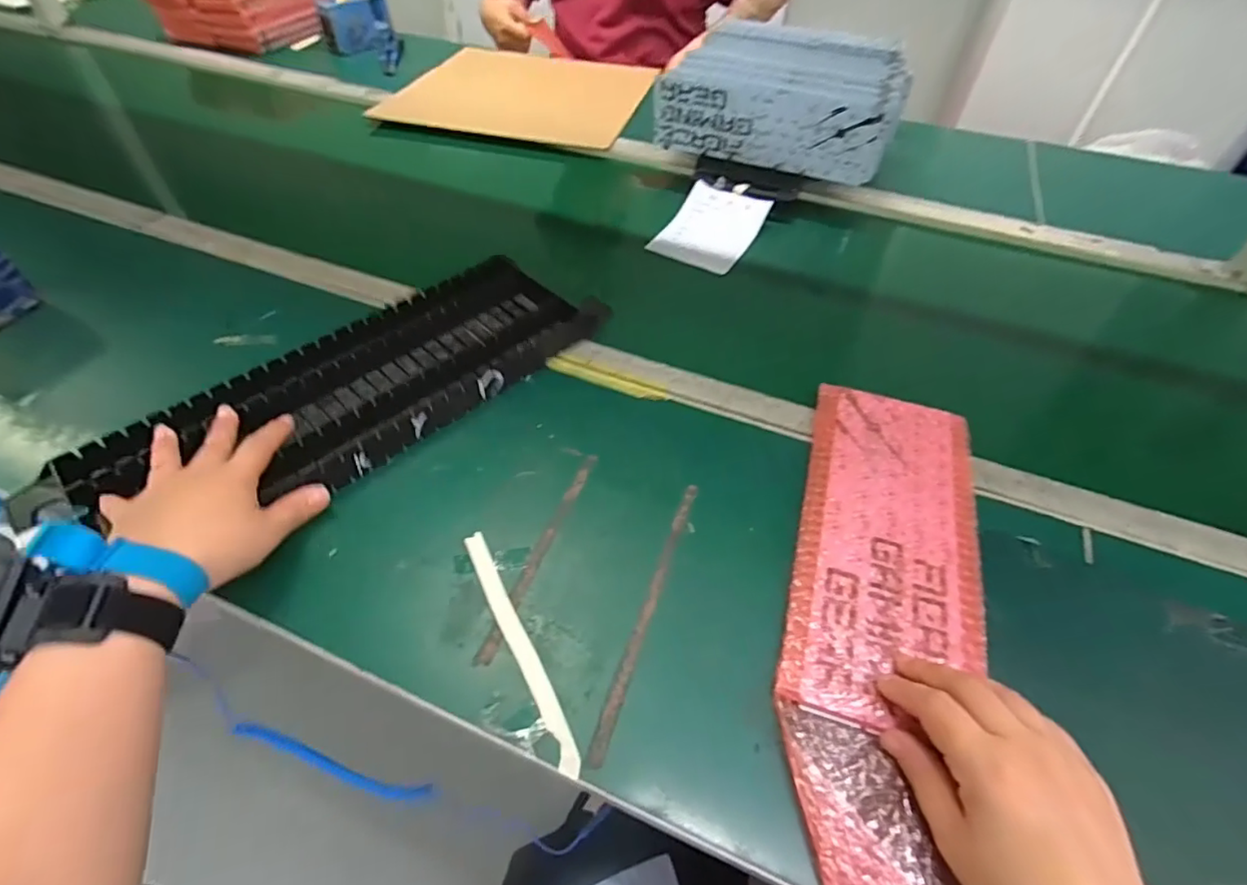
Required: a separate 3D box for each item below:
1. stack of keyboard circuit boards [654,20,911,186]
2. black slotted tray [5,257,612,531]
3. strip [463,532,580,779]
[{"bbox_3d":[0.236,-0.489,0.812,0.293,0.095,0.294,20,51,14],"label":"stack of keyboard circuit boards"},{"bbox_3d":[-0.220,-0.047,0.488,0.435,0.032,0.160,-29,56,-25],"label":"black slotted tray"},{"bbox_3d":[-0.068,0.126,0.367,0.015,0.004,0.170,-21,53,-20],"label":"strip"}]

